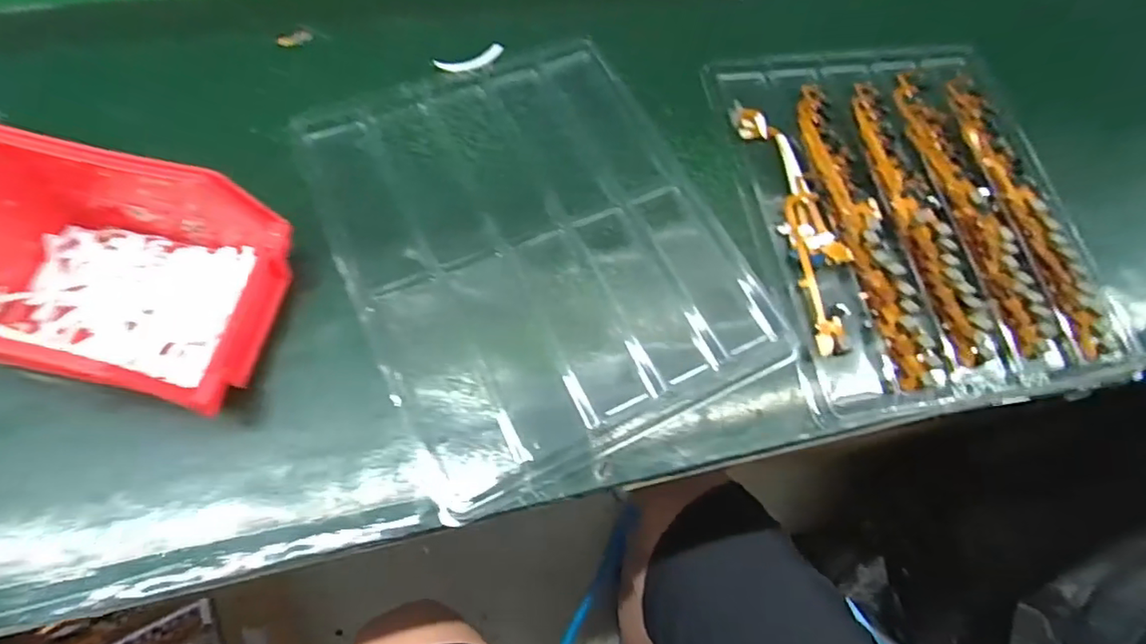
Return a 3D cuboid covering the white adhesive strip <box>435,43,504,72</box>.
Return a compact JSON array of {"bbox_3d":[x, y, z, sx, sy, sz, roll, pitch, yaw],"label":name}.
[{"bbox_3d":[-0.071,-0.181,0.411,0.049,0.004,0.014,-21,87,-16],"label":"white adhesive strip"}]

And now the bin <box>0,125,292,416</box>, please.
[{"bbox_3d":[-0.226,-0.022,0.291,0.137,0.075,0.108,12,63,-1],"label":"bin"}]

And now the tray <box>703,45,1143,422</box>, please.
[{"bbox_3d":[0.228,-0.079,0.401,0.226,0.023,0.266,-6,65,-9],"label":"tray"}]

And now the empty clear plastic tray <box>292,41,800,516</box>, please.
[{"bbox_3d":[-0.024,-0.054,0.365,0.216,0.014,0.269,-22,67,-14],"label":"empty clear plastic tray"}]

